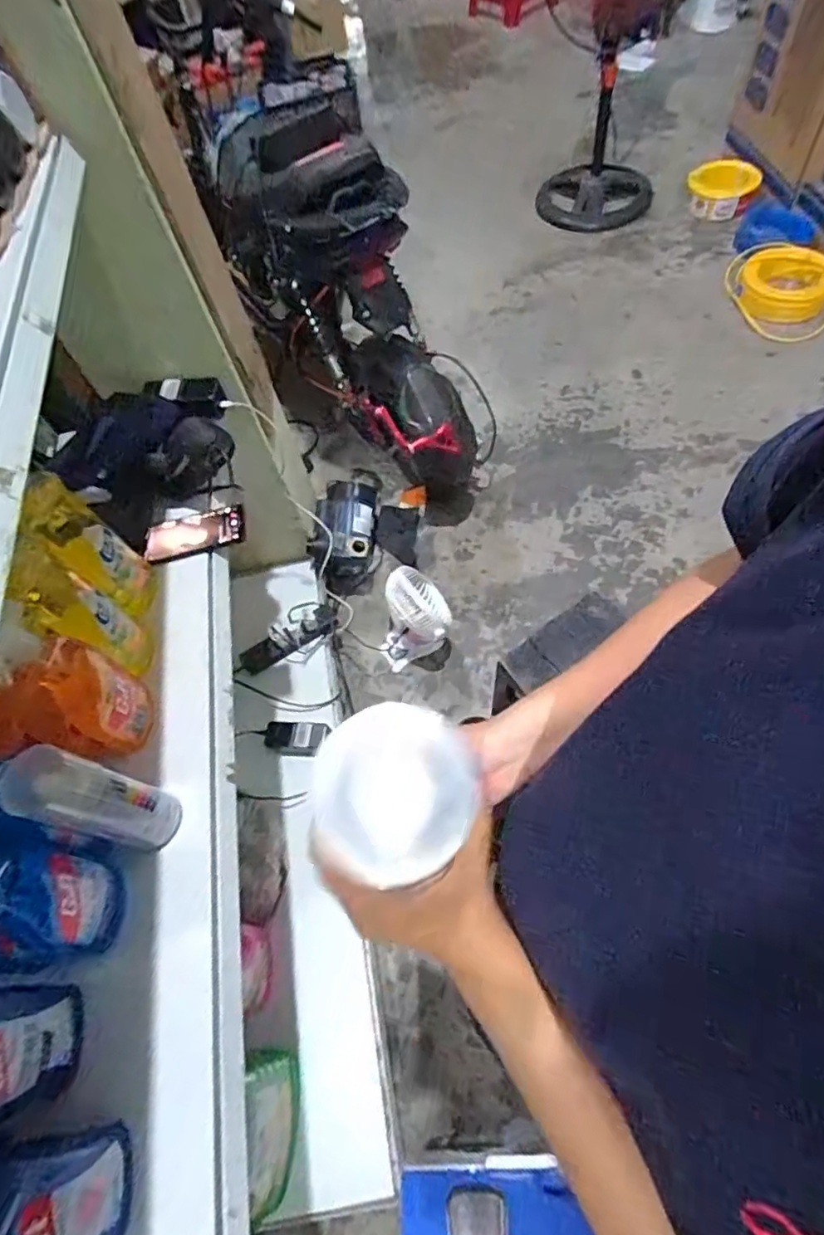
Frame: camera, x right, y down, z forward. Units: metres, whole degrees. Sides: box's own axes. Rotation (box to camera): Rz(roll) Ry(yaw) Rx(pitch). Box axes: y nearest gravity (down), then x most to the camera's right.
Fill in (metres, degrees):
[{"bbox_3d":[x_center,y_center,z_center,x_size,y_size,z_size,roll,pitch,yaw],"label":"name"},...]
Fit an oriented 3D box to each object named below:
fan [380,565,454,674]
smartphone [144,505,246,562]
[{"bbox_3d":[0.002,0.003,1.366,0.174,0.232,0.140,-6,60,5],"label":"fan"},{"bbox_3d":[-0.325,-0.129,0.894,0.149,0.015,0.074,-14,60,0],"label":"smartphone"}]

